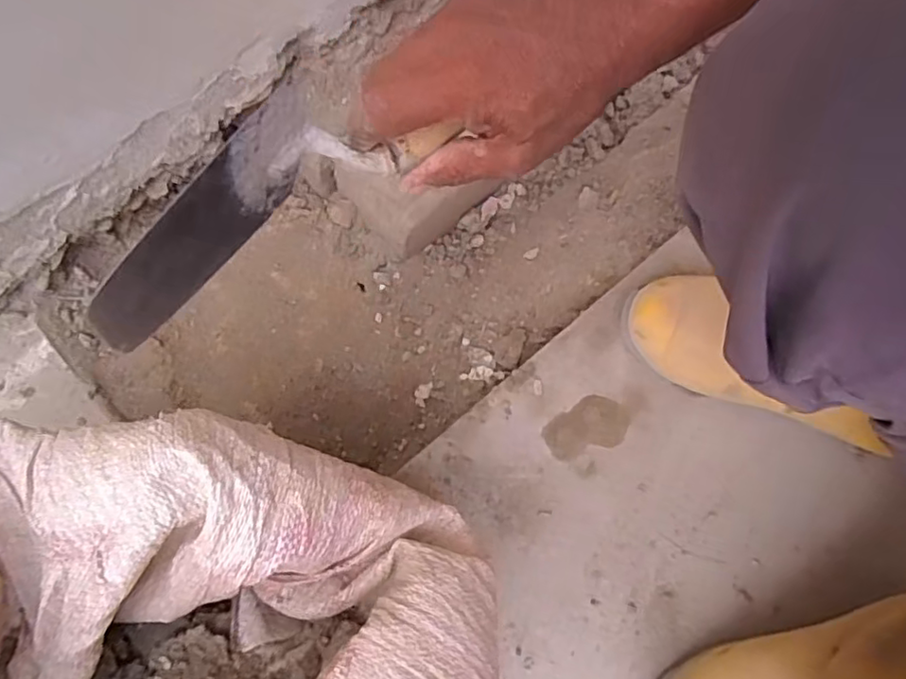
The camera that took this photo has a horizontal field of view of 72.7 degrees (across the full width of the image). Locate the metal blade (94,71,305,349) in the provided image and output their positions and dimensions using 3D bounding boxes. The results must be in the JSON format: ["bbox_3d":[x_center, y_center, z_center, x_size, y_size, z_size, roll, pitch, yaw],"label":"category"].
[{"bbox_3d":[-0.112,-0.056,0.291,0.009,0.083,0.140,34,79,6],"label":"metal blade"}]

